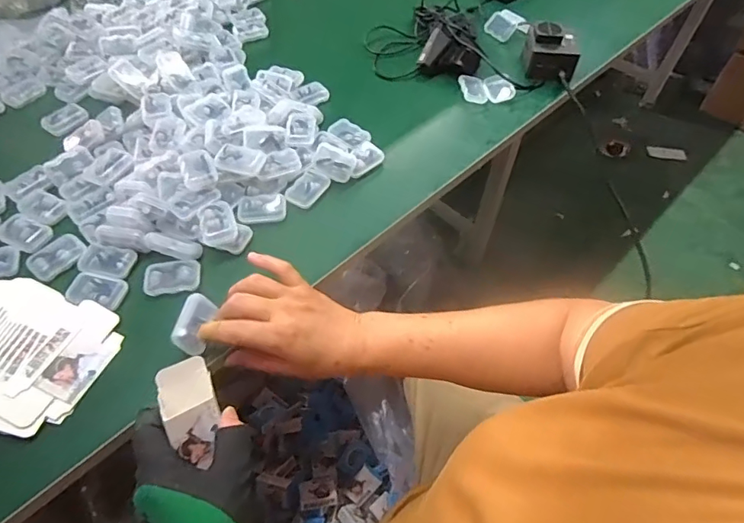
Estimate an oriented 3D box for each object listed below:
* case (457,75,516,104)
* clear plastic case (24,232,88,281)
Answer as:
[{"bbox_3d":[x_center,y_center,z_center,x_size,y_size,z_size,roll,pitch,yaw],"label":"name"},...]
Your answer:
[{"bbox_3d":[0.171,-0.258,0.693,0.074,0.017,0.051,-8,55,-7],"label":"case"},{"bbox_3d":[-0.346,-0.005,0.509,0.039,0.009,0.055,35,61,21],"label":"clear plastic case"}]

